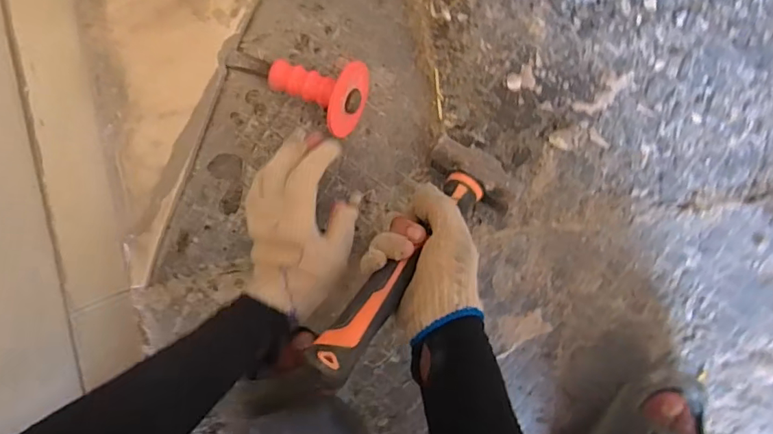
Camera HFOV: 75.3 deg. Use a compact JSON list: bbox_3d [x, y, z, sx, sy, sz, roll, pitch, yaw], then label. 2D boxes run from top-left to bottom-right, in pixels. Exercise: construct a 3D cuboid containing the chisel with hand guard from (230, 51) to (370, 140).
[{"bbox_3d":[-0.102,-0.147,0.544,0.159,0.068,0.073,22,94,16],"label":"chisel with hand guard"}]

